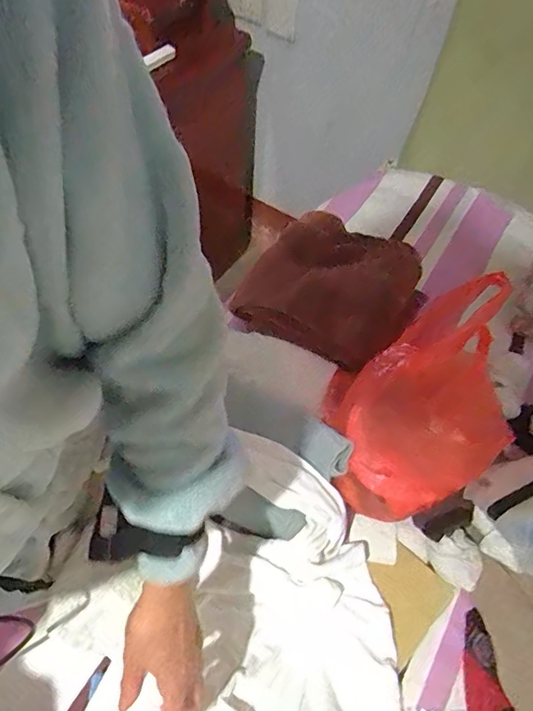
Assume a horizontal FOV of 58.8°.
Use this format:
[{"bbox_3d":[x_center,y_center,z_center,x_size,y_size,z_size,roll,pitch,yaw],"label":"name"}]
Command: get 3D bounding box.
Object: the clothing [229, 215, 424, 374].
[{"bbox_3d":[0.111,-0.119,0.757,0.258,0.056,0.269,29,59,14],"label":"clothing"}]

